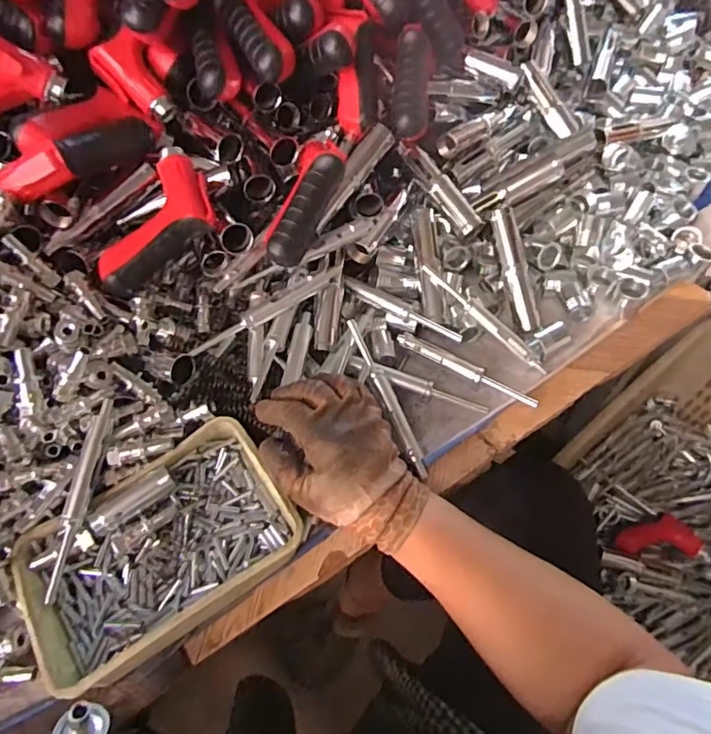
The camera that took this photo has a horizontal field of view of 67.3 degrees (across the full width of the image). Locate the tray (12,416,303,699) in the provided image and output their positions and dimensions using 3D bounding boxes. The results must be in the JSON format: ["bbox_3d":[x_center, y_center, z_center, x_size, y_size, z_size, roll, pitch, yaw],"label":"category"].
[{"bbox_3d":[-0.156,0.142,0.427,0.201,0.037,0.130,-31,62,-15],"label":"tray"}]

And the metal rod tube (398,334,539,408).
[{"bbox_3d":[0.109,0.003,0.525,0.145,0.014,0.016,26,63,17],"label":"metal rod tube"}]

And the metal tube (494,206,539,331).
[{"bbox_3d":[0.162,-0.102,0.544,0.026,0.023,0.133,-11,85,-4],"label":"metal tube"}]

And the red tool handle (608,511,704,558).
[{"bbox_3d":[0.472,0.268,0.828,0.133,0.027,0.068,-16,59,-7],"label":"red tool handle"}]

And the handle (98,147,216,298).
[{"bbox_3d":[-0.180,-0.124,0.492,0.070,0.045,0.141,33,87,21],"label":"handle"}]

